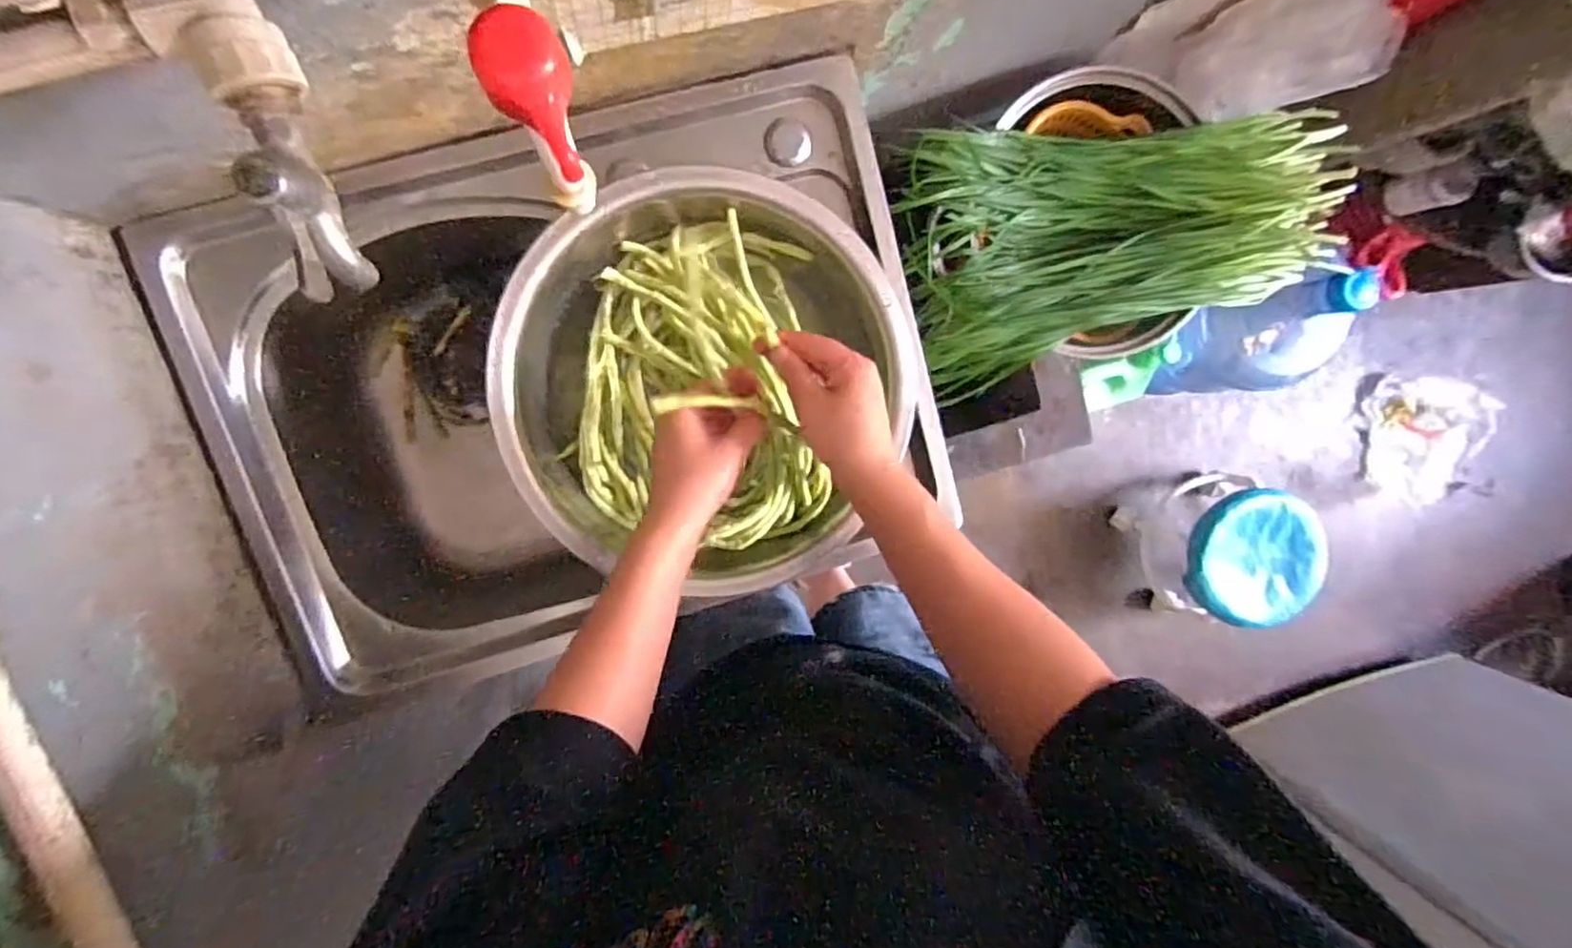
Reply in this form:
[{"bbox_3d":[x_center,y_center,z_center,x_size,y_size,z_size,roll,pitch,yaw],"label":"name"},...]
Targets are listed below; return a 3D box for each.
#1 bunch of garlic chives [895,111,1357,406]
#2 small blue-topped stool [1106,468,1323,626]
[{"bbox_3d":[0.367,-0.281,0.720,0.489,0.057,0.268,-19,99,-3],"label":"bunch of garlic chives"},{"bbox_3d":[0.847,0.146,1.293,0.272,0.220,0.247,-17,99,-4],"label":"small blue-topped stool"}]

